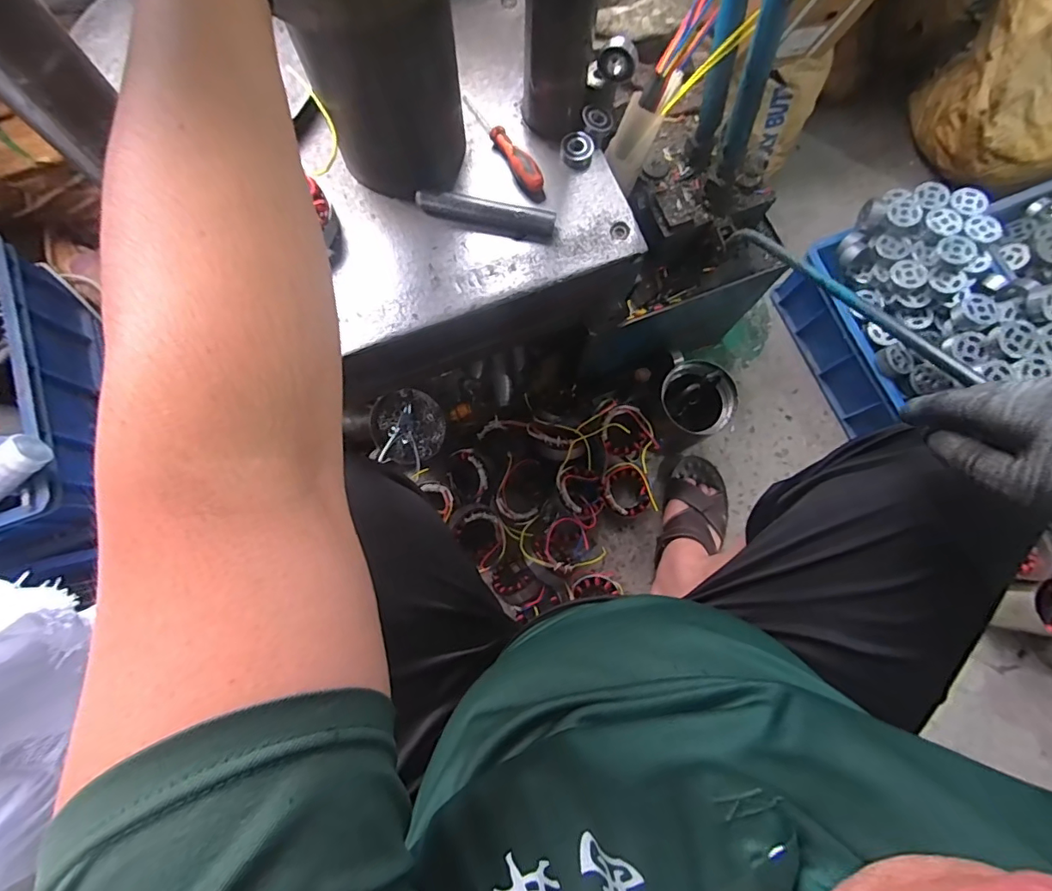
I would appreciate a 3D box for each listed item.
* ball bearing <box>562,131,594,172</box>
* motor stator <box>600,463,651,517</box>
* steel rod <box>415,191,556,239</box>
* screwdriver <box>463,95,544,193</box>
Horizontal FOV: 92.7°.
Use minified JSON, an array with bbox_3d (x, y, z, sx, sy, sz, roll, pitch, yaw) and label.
[{"bbox_3d":[0.055,-0.313,0.532,0.033,0.014,0.036,0,77,-1],"label":"ball bearing"},{"bbox_3d":[0.172,0.082,0.878,0.082,0.059,0.086,0,77,-1],"label":"motor stator"},{"bbox_3d":[-0.041,-0.236,0.513,0.140,0.023,0.021,10,77,1],"label":"steel rod"},{"bbox_3d":[-0.025,-0.324,0.530,0.019,0.026,0.149,-29,79,-7],"label":"screwdriver"}]

